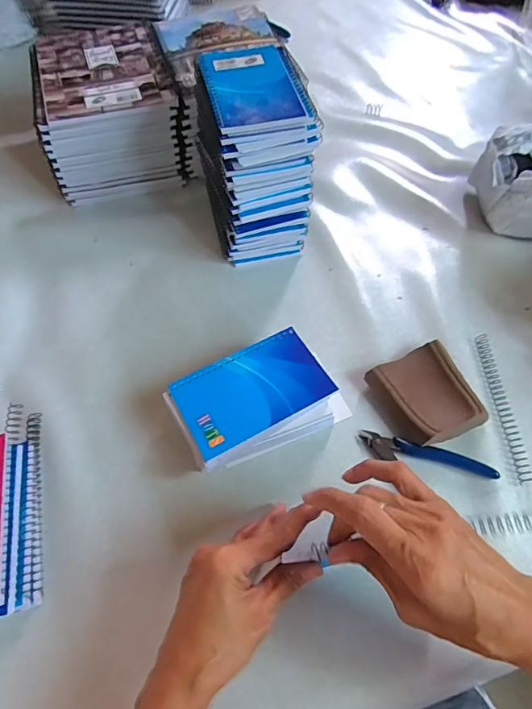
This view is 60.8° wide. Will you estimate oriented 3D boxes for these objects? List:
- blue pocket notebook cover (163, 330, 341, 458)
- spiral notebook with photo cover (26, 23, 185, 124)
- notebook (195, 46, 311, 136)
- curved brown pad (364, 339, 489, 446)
[{"bbox_3d":[-0.012,0.030,0.402,0.128,0.004,0.078,-26,61,-15],"label":"blue pocket notebook cover"},{"bbox_3d":[-0.206,-0.353,0.560,0.161,0.011,0.195,-15,58,-9],"label":"spiral notebook with photo cover"},{"bbox_3d":[-0.016,-0.260,0.438,0.083,0.011,0.125,-11,58,-7],"label":"notebook"},{"bbox_3d":[0.151,0.039,0.430,0.088,0.022,0.091,-18,59,-10],"label":"curved brown pad"}]

